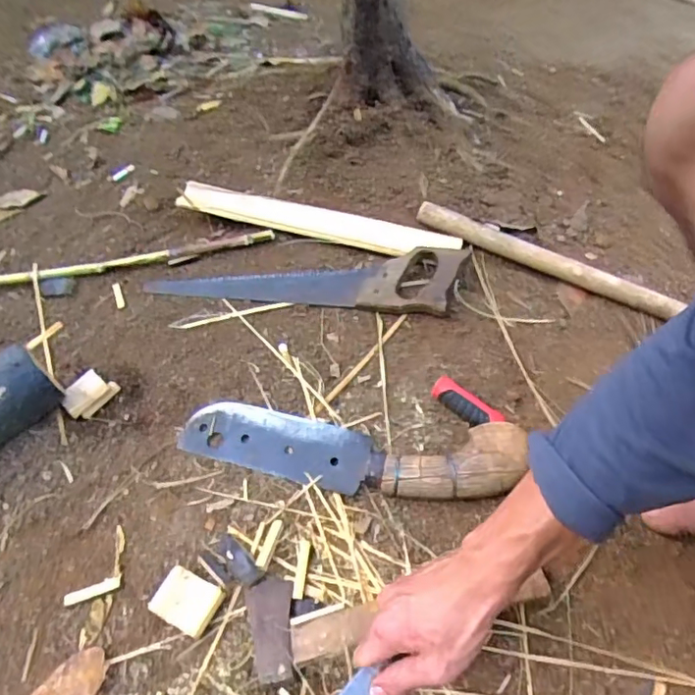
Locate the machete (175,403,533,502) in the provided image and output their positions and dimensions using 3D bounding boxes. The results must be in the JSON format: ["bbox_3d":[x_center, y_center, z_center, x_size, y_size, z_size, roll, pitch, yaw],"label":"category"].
[{"bbox_3d":[-0.005,0.106,0.617,0.363,0.052,0.080,8,50,7],"label":"machete"}]

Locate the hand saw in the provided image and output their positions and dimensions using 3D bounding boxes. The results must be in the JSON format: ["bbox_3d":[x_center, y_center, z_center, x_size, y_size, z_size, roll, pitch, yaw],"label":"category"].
[{"bbox_3d":[-0.059,-0.099,0.757,0.406,0.051,0.086,7,50,6],"label":"hand saw"}]

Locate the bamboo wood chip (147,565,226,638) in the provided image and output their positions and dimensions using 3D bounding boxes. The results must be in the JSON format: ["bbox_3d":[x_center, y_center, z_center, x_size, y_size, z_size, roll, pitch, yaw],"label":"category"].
[{"bbox_3d":[-0.150,0.239,0.544,0.057,0.021,0.046,21,53,18],"label":"bamboo wood chip"}]

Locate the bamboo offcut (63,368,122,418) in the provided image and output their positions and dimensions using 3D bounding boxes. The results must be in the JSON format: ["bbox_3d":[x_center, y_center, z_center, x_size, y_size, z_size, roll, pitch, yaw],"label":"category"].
[{"bbox_3d":[-0.309,0.055,0.692,0.046,0.019,0.059,35,59,26],"label":"bamboo offcut"}]

